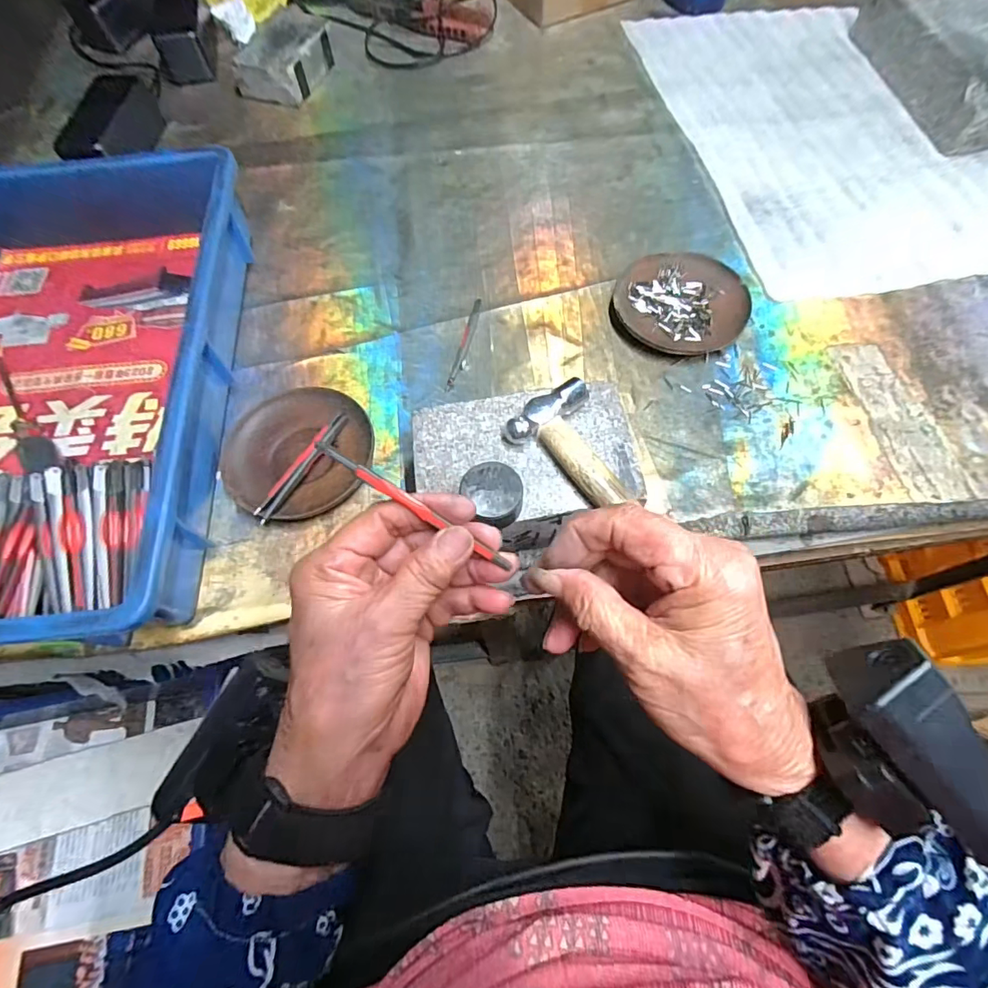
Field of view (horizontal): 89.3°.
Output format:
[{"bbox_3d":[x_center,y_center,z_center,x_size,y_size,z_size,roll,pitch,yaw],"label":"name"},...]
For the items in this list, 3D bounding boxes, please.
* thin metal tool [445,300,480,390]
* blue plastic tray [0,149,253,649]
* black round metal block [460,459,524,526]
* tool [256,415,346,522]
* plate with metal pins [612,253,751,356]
[{"bbox_3d":[-0.026,-0.134,0.443,0.009,0.004,0.101,12,66,6],"label":"thin metal tool"},{"bbox_3d":[-0.353,-0.100,0.390,0.271,0.069,0.439,-5,65,-2],"label":"blue plastic tray"},{"bbox_3d":[0.000,0.001,0.307,0.034,0.018,0.038,-27,69,-11],"label":"black round metal block"},{"bbox_3d":[-0.147,-0.023,0.387,0.015,0.009,0.104,26,68,12],"label":"tool"},{"bbox_3d":[0.167,-0.172,0.448,0.113,0.015,0.103,0,65,1],"label":"plate with metal pins"}]

